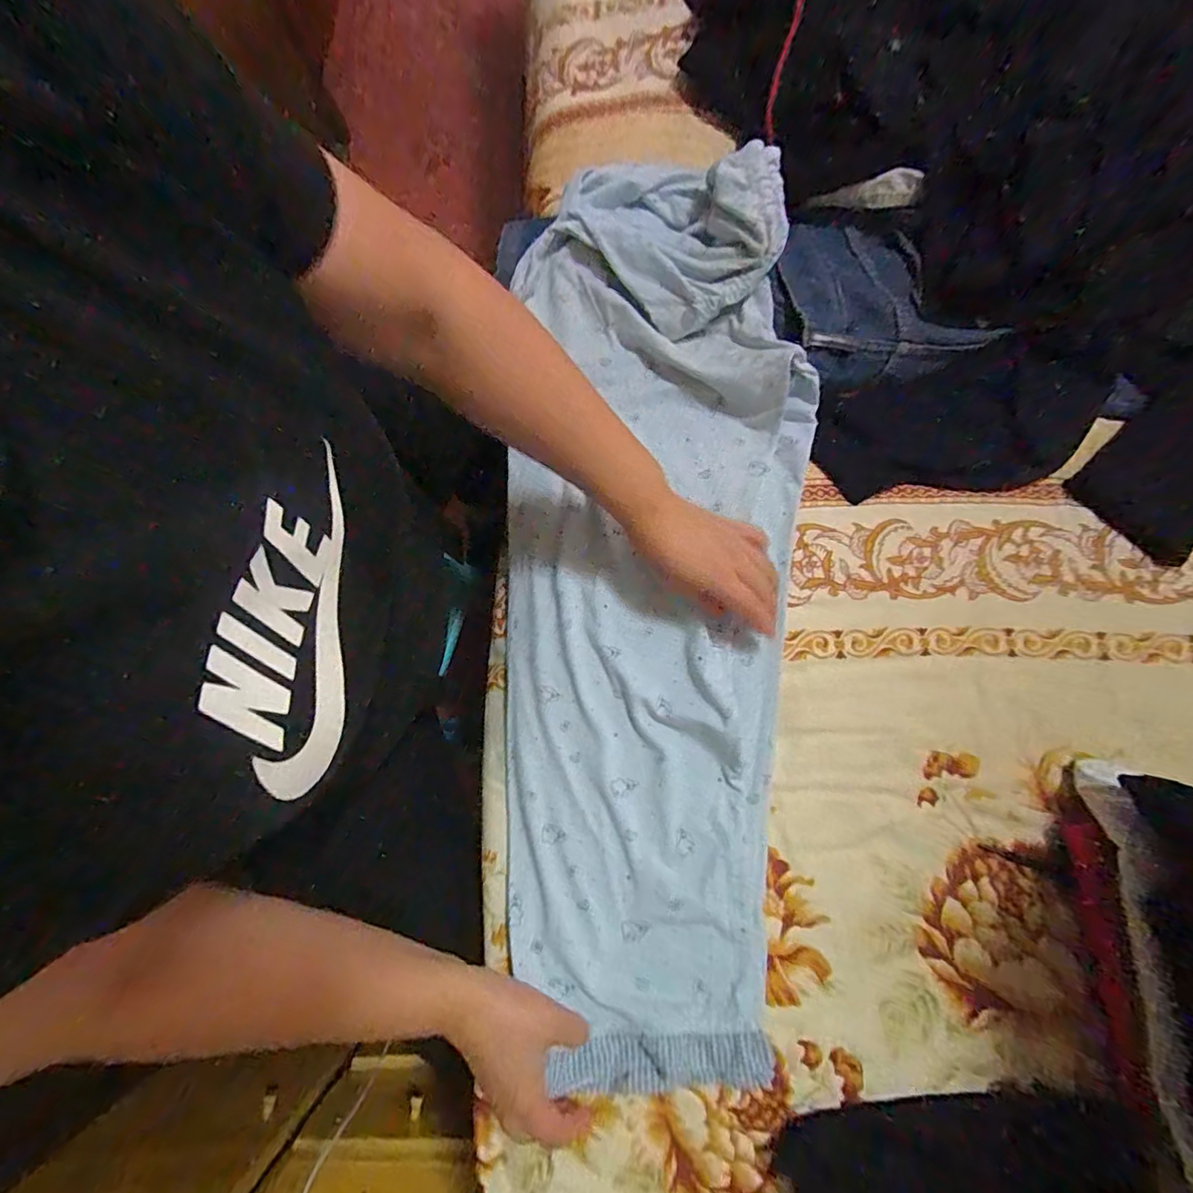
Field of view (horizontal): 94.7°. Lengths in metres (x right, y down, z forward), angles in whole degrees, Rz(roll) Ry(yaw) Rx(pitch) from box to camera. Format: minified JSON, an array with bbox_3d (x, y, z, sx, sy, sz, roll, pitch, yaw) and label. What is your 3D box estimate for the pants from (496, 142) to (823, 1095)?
[{"bbox_3d":[0.043,-0.016,0.491,0.268,0.109,0.765,4,83,2],"label":"pants"}]

